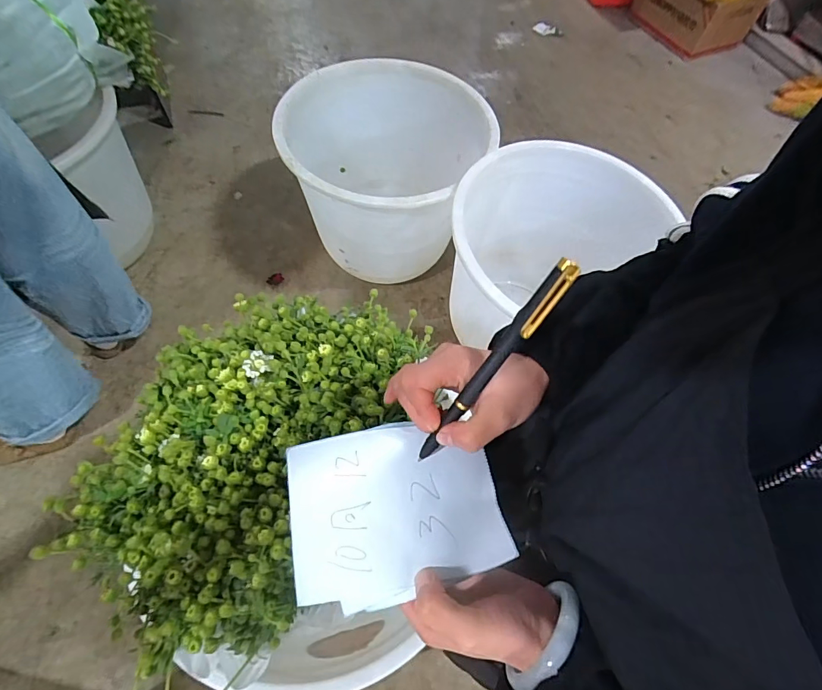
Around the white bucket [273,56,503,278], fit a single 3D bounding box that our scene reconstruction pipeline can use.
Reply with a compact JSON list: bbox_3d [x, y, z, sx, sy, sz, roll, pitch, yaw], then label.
[{"bbox_3d":[-0.108,-0.524,1.368,0.571,0.424,0.572,3,62,-5],"label":"white bucket"}]

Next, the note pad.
[{"bbox_3d":[-0.010,0.108,0.290,0.140,0.019,0.107,-9,62,-9],"label":"note pad"}]

